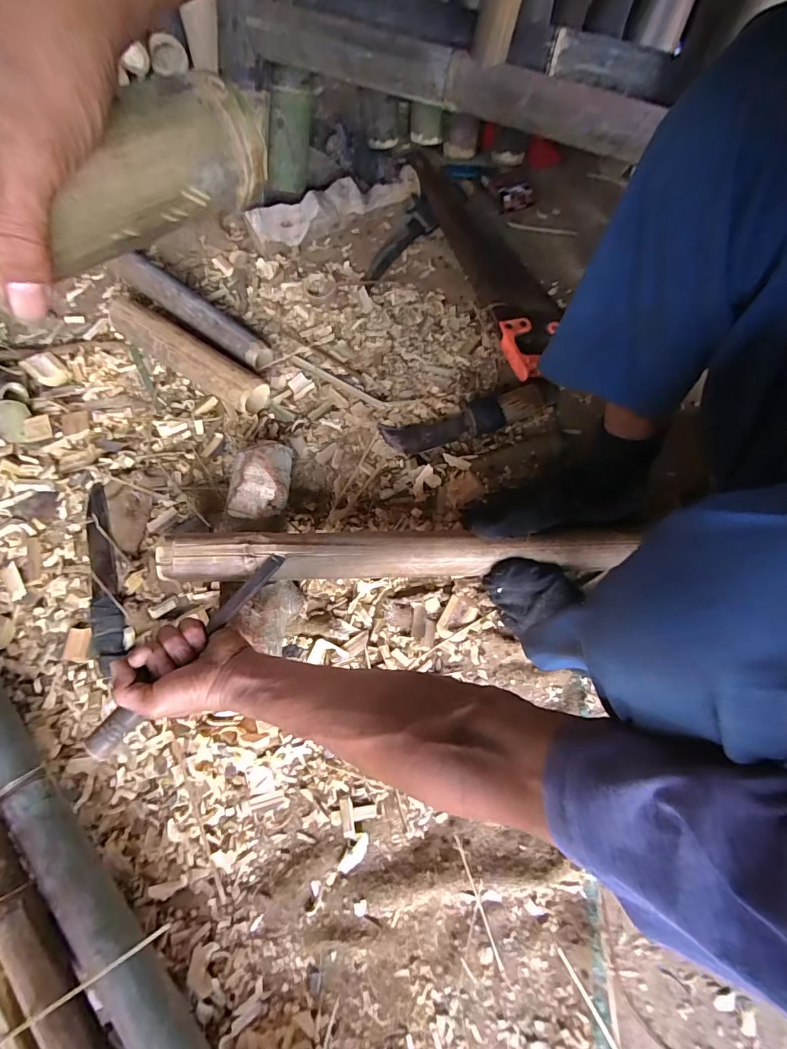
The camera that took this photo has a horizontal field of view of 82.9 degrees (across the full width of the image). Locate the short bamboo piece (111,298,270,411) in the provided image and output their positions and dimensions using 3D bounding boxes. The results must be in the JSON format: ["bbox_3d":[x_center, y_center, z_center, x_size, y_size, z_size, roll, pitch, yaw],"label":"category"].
[{"bbox_3d":[-0.298,-0.246,0.656,0.251,0.061,0.064,32,72,9],"label":"short bamboo piece"}]

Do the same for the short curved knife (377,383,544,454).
[{"bbox_3d":[0.102,-0.157,0.652,0.237,0.035,0.062,-16,72,-8],"label":"short curved knife"}]

